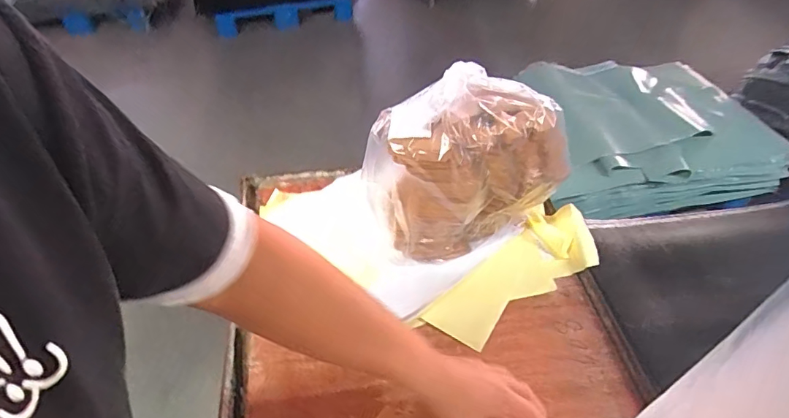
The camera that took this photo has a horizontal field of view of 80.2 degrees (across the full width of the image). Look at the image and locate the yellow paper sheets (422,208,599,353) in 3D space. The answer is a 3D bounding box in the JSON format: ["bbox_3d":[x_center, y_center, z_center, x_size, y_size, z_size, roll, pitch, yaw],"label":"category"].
[{"bbox_3d":[0.167,0.089,0.666,0.279,0.044,0.112,-26,51,-22],"label":"yellow paper sheets"}]

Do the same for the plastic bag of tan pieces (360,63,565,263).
[{"bbox_3d":[0.098,-0.052,0.625,0.255,0.242,0.110,-14,48,-13],"label":"plastic bag of tan pieces"}]

